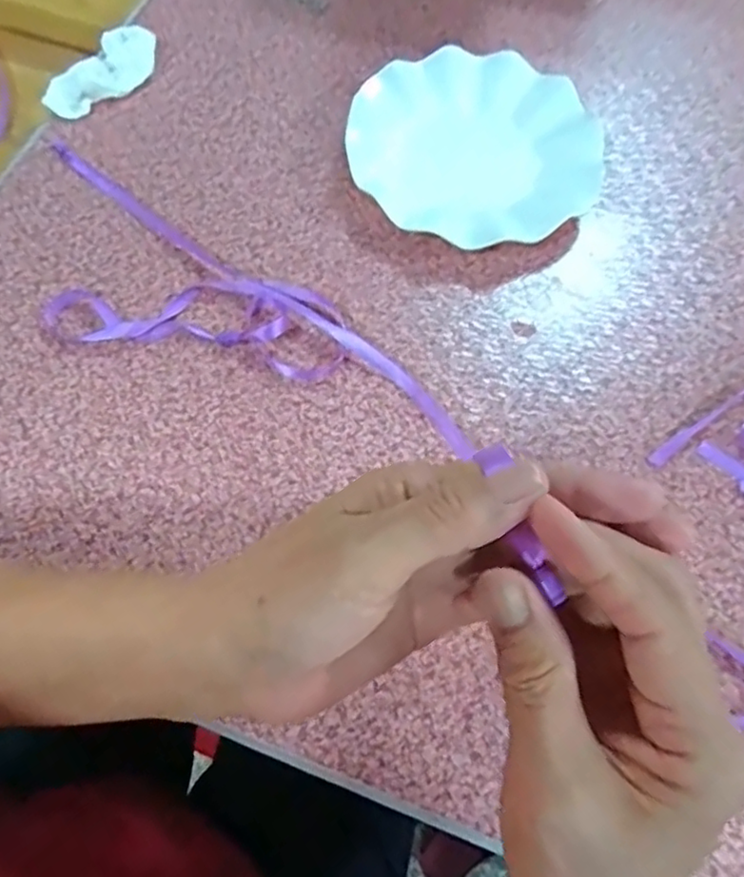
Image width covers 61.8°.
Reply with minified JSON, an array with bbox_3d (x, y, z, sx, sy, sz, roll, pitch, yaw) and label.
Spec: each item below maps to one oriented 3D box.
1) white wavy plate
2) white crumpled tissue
[{"bbox_3d":[0.074,-0.212,0.462,0.177,0.028,0.173,5,68,0],"label":"white wavy plate"},{"bbox_3d":[-0.214,-0.289,0.490,0.096,0.022,0.040,-39,74,-15],"label":"white crumpled tissue"}]

